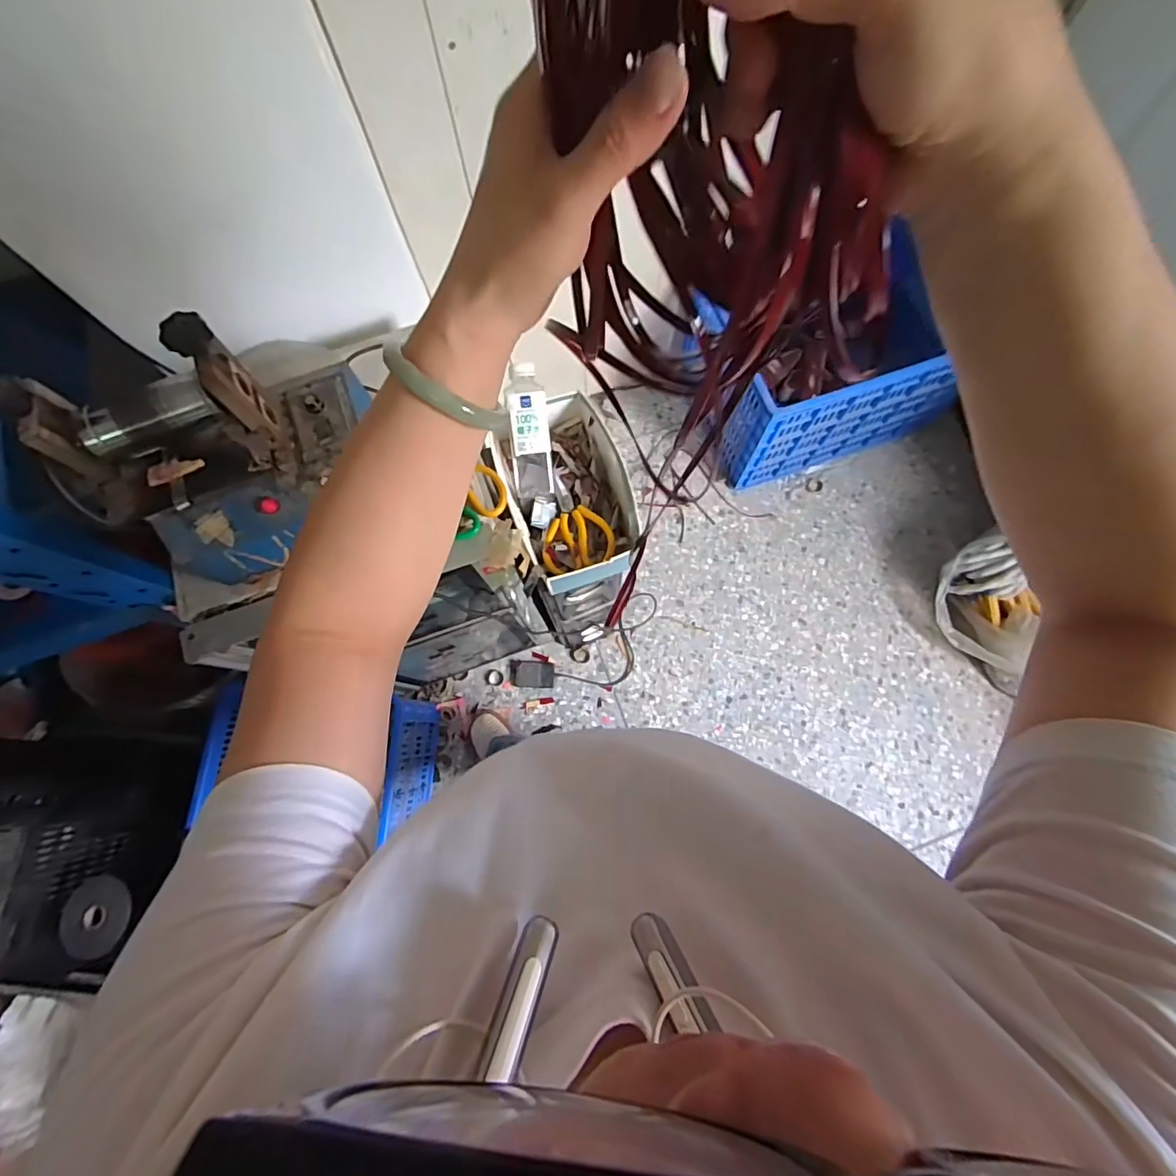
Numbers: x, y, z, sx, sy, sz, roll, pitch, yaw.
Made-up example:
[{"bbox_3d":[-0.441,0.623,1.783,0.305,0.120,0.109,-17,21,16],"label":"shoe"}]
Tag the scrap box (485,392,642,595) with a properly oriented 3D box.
[{"bbox_3d":[-0.022,-0.165,0.887,0.188,0.091,0.311,-22,76,-4],"label":"scrap box"}]

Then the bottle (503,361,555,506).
[{"bbox_3d":[-0.093,-0.248,0.862,0.067,0.056,0.204,-3,110,-1],"label":"bottle"}]

